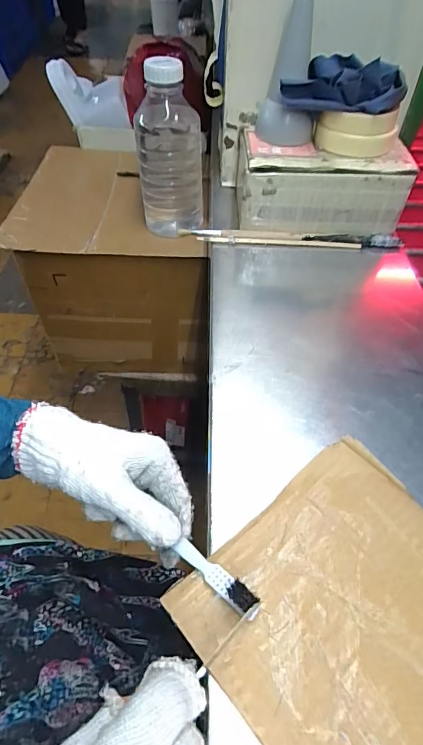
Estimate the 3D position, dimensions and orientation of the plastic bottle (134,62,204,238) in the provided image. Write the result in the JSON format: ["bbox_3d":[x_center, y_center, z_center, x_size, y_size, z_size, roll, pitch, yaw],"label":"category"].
[{"bbox_3d":[-0.057,-0.302,0.599,0.088,0.211,0.072,-5,52,-6],"label":"plastic bottle"}]

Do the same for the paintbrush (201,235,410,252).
[{"bbox_3d":[0.109,-0.157,0.522,0.245,0.016,0.009,0,50,-2],"label":"paintbrush"}]

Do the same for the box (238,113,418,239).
[{"bbox_3d":[0.127,-0.236,0.530,0.197,0.089,0.126,3,50,1],"label":"box"}]

